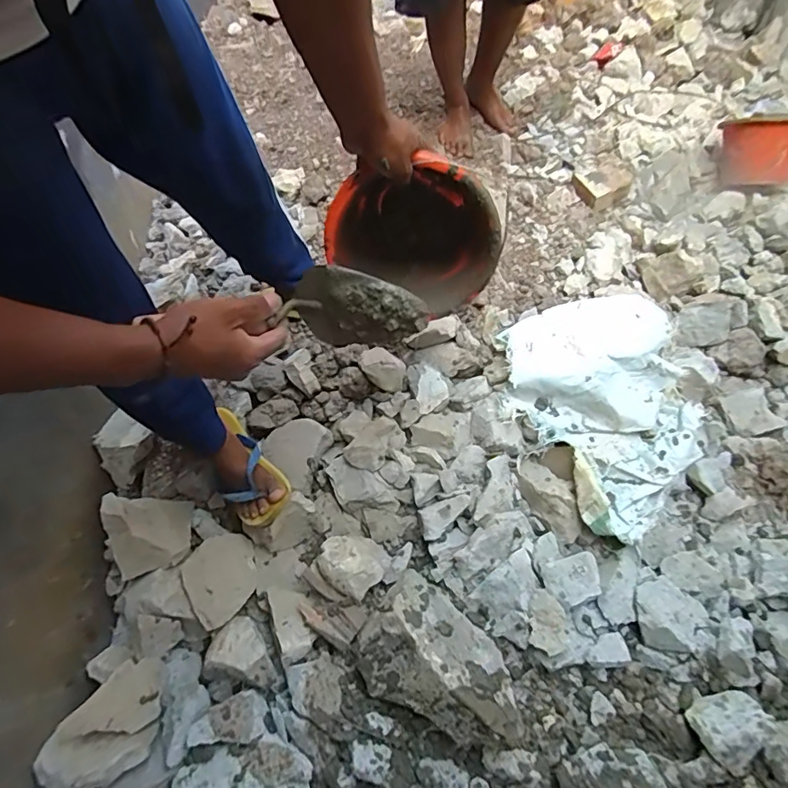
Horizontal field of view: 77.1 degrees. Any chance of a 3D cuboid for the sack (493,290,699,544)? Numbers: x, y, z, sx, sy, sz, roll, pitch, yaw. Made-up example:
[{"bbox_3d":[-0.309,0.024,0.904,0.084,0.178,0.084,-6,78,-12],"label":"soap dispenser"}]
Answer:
[{"bbox_3d":[0.486,-0.006,1.070,0.448,0.088,0.516,-22,65,-14],"label":"sack"}]

